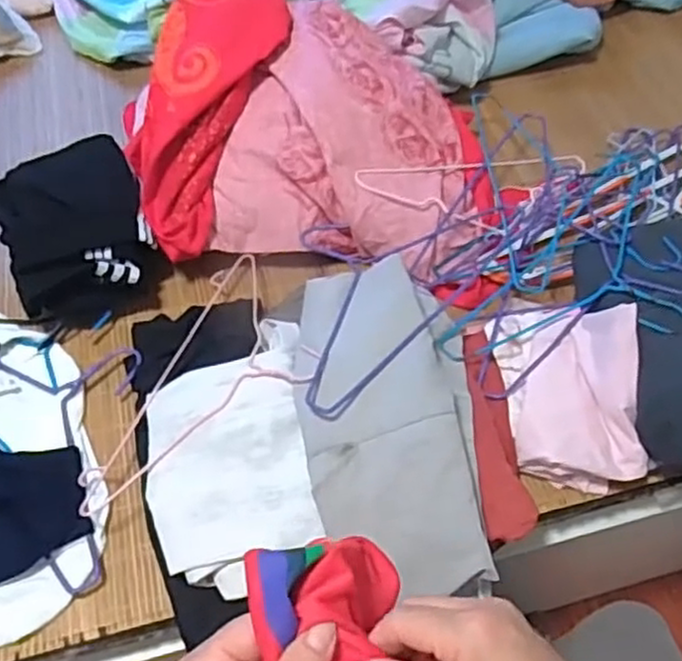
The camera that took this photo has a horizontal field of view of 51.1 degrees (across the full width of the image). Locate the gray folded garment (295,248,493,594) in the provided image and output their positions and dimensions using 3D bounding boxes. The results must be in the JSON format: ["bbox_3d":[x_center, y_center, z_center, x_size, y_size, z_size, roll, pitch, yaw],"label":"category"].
[{"bbox_3d":[0.045,0.076,0.704,0.167,0.053,0.351,-5,55,-3],"label":"gray folded garment"}]

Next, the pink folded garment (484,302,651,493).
[{"bbox_3d":[0.242,0.054,0.766,0.136,0.084,0.207,-1,55,0],"label":"pink folded garment"}]

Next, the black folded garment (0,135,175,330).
[{"bbox_3d":[-0.326,-0.135,0.874,0.171,0.121,0.226,-22,57,-14],"label":"black folded garment"}]

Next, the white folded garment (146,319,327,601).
[{"bbox_3d":[-0.114,0.114,0.711,0.161,0.042,0.275,-7,55,-4],"label":"white folded garment"}]

